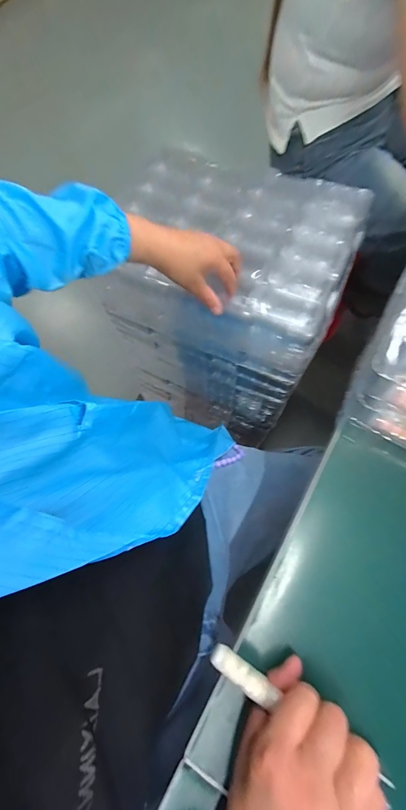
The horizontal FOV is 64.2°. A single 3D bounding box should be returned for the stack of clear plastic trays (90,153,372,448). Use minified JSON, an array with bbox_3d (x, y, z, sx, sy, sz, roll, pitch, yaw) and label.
[{"bbox_3d":[0.045,-0.197,0.732,0.386,0.469,0.312,24,74,9],"label":"stack of clear plastic trays"}]

